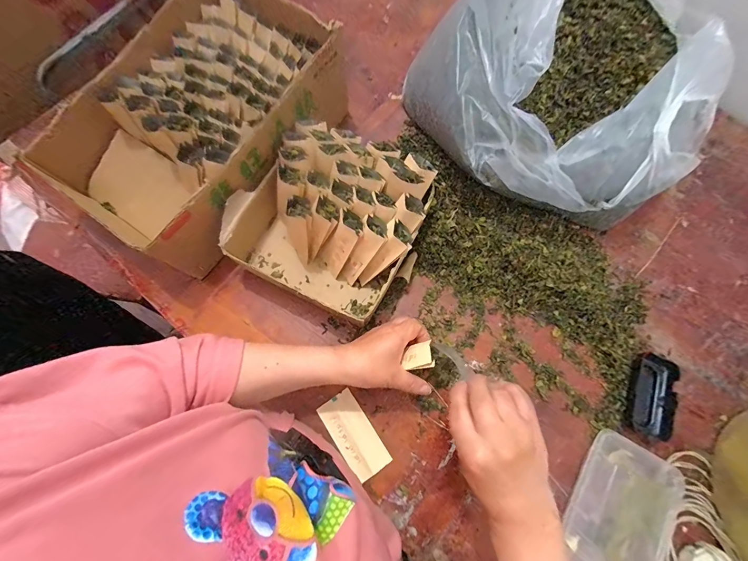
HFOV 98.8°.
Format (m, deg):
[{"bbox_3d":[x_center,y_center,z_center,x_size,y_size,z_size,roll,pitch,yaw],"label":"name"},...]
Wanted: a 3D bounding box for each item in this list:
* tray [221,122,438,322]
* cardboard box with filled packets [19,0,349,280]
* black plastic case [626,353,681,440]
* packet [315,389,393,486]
[{"bbox_3d":[-0.059,-0.087,0.461,0.237,0.106,0.227,26,76,6],"label":"tray"},{"bbox_3d":[-0.251,-0.234,0.482,0.262,0.133,0.417,36,78,9],"label":"cardboard box with filled packets"},{"bbox_3d":[0.385,0.157,0.443,0.056,0.019,0.108,17,75,4],"label":"black plastic case"},{"bbox_3d":[-0.027,0.209,0.435,0.051,0.010,0.109,-35,78,-9],"label":"packet"}]

